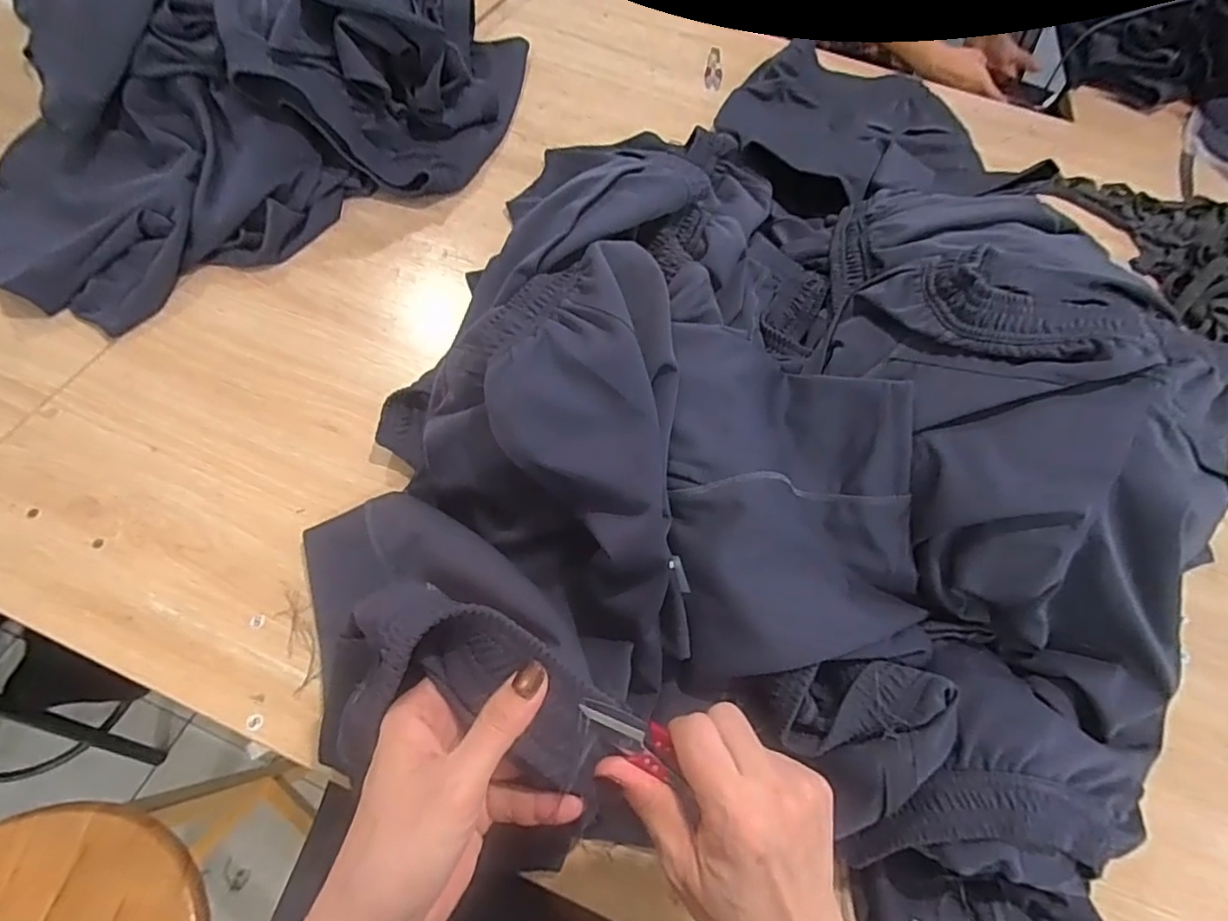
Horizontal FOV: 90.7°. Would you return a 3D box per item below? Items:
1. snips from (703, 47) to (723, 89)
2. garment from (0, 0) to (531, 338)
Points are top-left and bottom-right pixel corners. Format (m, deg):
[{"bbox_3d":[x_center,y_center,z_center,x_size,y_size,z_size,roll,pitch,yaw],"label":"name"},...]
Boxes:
[{"bbox_3d":[0.155,-0.600,0.928,0.026,0.008,0.100,12,60,3],"label":"snips"},{"bbox_3d":[-0.408,-0.447,0.692,0.448,0.184,0.658,21,61,8],"label":"garment"}]

